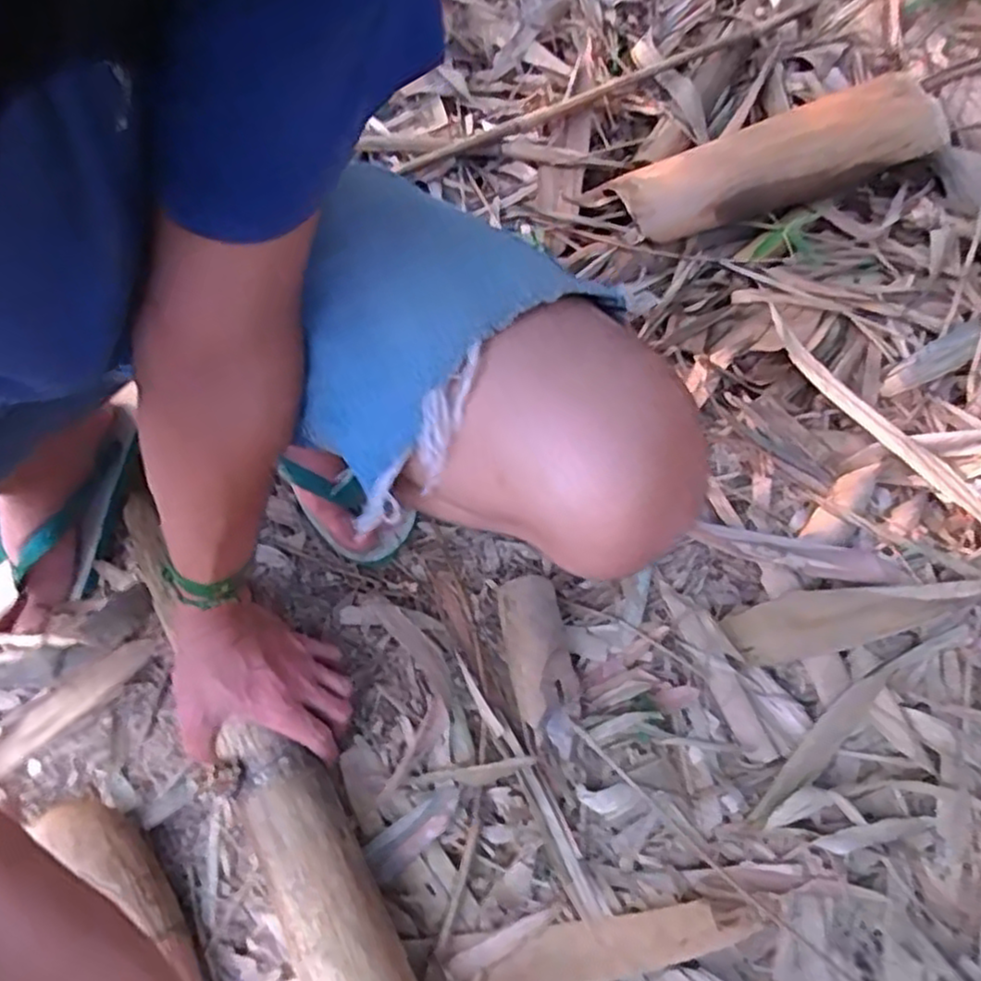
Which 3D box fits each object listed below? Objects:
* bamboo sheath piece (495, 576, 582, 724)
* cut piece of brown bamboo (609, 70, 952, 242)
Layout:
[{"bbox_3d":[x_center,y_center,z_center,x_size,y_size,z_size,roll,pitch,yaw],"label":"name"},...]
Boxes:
[{"bbox_3d":[0.040,0.130,0.599,0.054,0.044,0.121,-11,63,-6],"label":"bamboo sheath piece"},{"bbox_3d":[0.333,-0.383,0.838,0.390,0.074,0.127,-18,63,-12],"label":"cut piece of brown bamboo"}]

